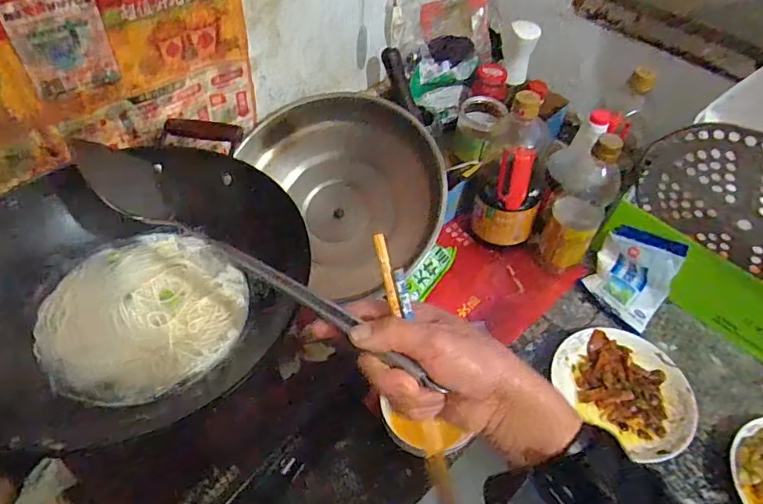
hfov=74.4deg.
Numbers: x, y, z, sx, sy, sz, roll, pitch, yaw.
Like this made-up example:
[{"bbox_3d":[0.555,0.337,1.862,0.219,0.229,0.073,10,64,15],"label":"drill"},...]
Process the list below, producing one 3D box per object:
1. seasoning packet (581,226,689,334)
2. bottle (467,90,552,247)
[{"bbox_3d":[0.369,0.032,0.740,0.111,0.082,0.110,36,57,23],"label":"seasoning packet"},{"bbox_3d":[0.195,-0.111,0.751,0.110,0.234,0.085,23,53,14],"label":"bottle"}]

